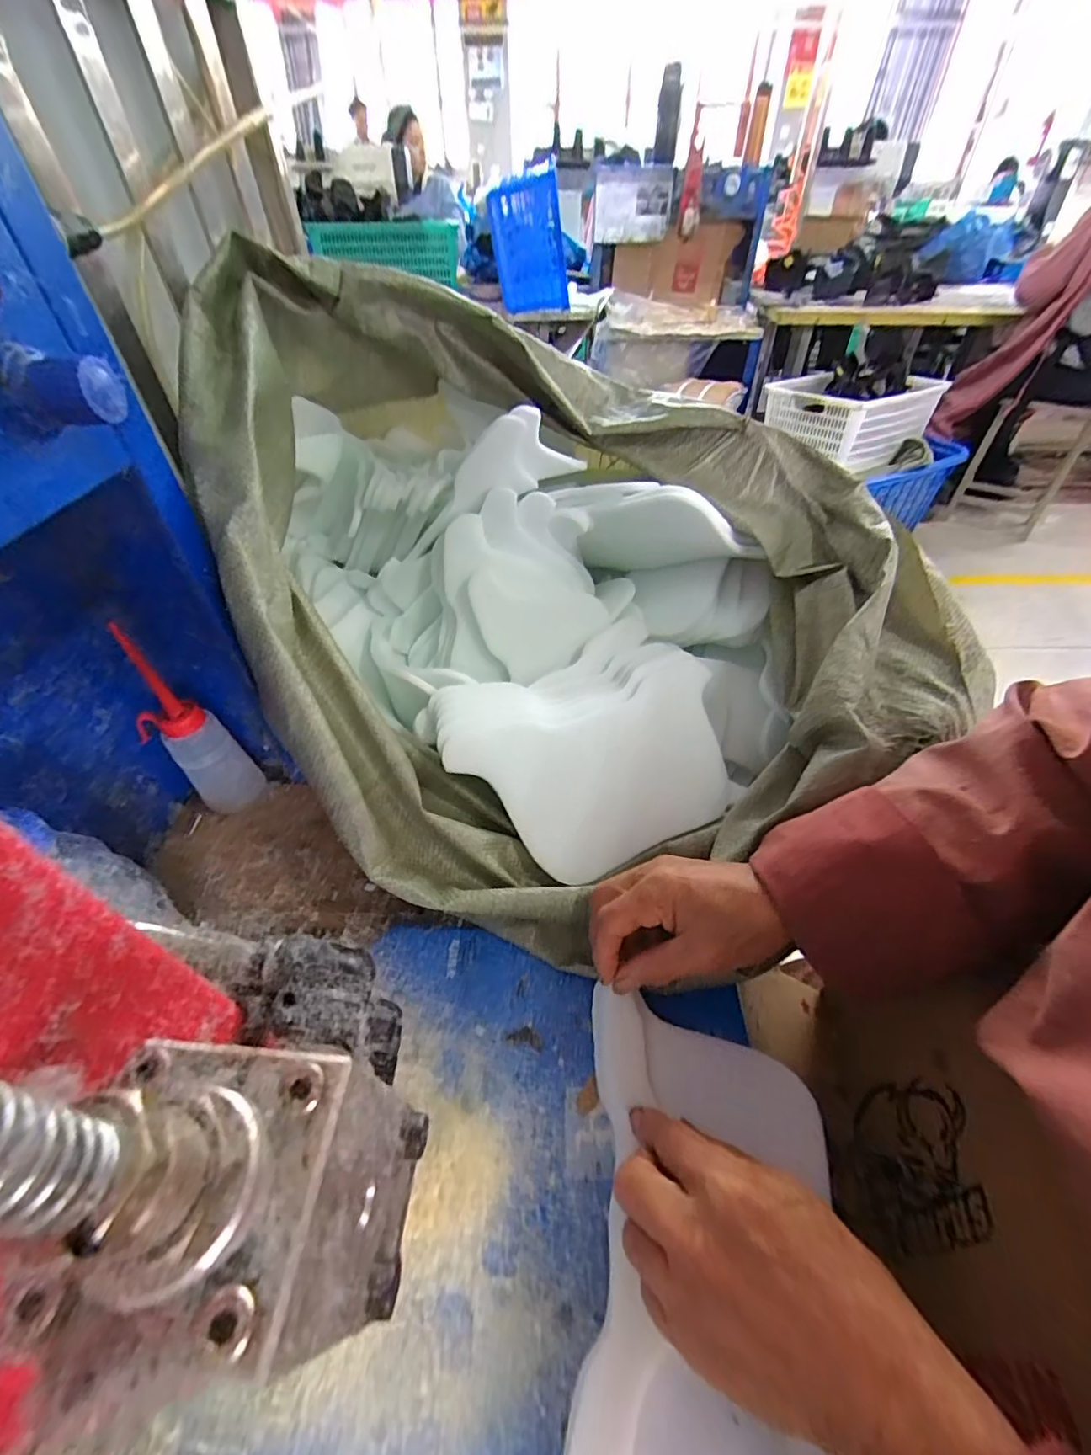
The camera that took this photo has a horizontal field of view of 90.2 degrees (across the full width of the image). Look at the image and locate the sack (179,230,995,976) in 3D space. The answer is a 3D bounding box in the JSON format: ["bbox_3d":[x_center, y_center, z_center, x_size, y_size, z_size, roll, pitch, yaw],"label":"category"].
[{"bbox_3d":[0.008,-0.175,0.504,0.533,0.342,0.615,-24,50,-22],"label":"sack"}]

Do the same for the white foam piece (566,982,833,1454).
[{"bbox_3d":[0.085,0.280,0.288,0.133,0.022,0.236,4,47,7],"label":"white foam piece"}]

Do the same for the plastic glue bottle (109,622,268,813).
[{"bbox_3d":[-0.300,0.000,0.457,0.058,0.180,0.050,-33,54,-28],"label":"plastic glue bottle"}]

